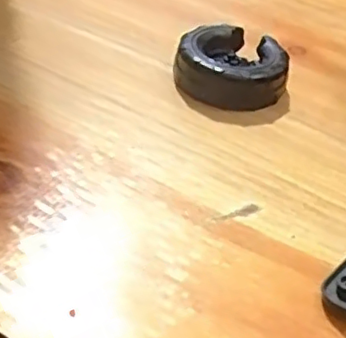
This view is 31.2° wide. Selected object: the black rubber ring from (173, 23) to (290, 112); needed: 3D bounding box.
[{"bbox_3d":[0.025,-0.043,0.262,0.045,0.018,0.047,5,40,-5],"label":"black rubber ring"}]

